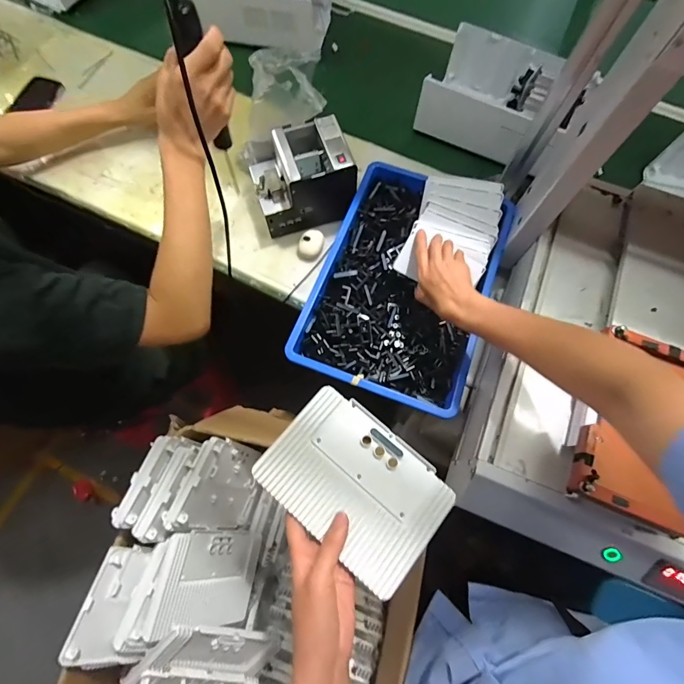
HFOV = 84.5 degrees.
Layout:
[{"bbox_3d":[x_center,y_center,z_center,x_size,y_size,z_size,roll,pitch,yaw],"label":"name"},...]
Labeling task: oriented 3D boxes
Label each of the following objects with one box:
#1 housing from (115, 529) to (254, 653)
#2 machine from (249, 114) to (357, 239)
[{"bbox_3d":[-0.220,0.370,0.587,0.051,0.199,0.136,-10,64,31],"label":"housing"},{"bbox_3d":[-0.078,-0.318,0.721,0.178,0.127,0.161,-16,72,-7],"label":"machine"}]

